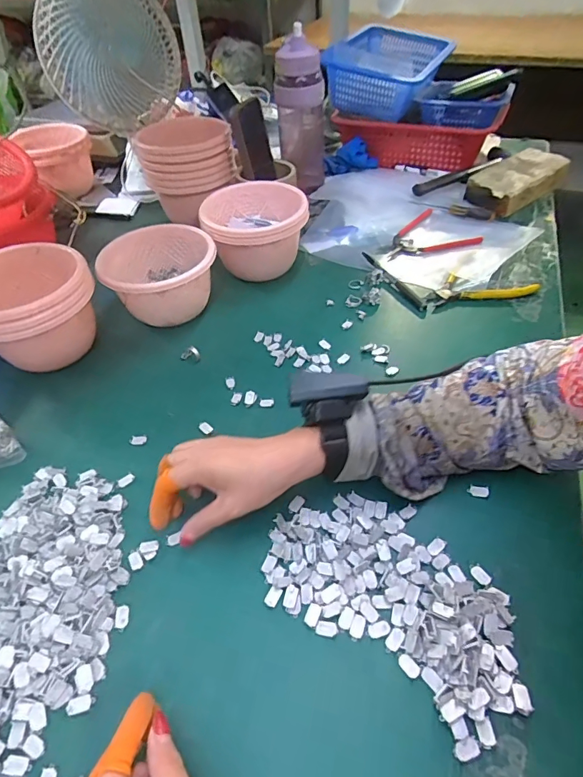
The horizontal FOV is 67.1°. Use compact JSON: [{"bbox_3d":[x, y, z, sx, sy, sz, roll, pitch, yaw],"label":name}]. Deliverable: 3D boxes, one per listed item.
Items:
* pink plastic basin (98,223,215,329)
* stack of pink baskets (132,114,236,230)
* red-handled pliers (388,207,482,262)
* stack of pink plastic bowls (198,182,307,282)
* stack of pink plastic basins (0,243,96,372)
[{"bbox_3d":[-0.170,-0.144,0.593,0.144,0.090,0.133,-20,48,-13],"label":"pink plastic basin"},{"bbox_3d":[-0.164,-0.373,0.740,0.144,0.133,0.135,-6,47,-1],"label":"stack of pink baskets"},{"bbox_3d":[0.214,-0.238,0.700,0.140,0.013,0.115,-29,51,-21],"label":"red-handled pliers"},{"bbox_3d":[-0.047,-0.222,0.645,0.141,0.101,0.143,-5,47,0],"label":"stack of pink plastic bowls"},{"bbox_3d":[-0.318,-0.103,0.553,0.142,0.112,0.153,-24,50,-17],"label":"stack of pink plastic basins"}]

